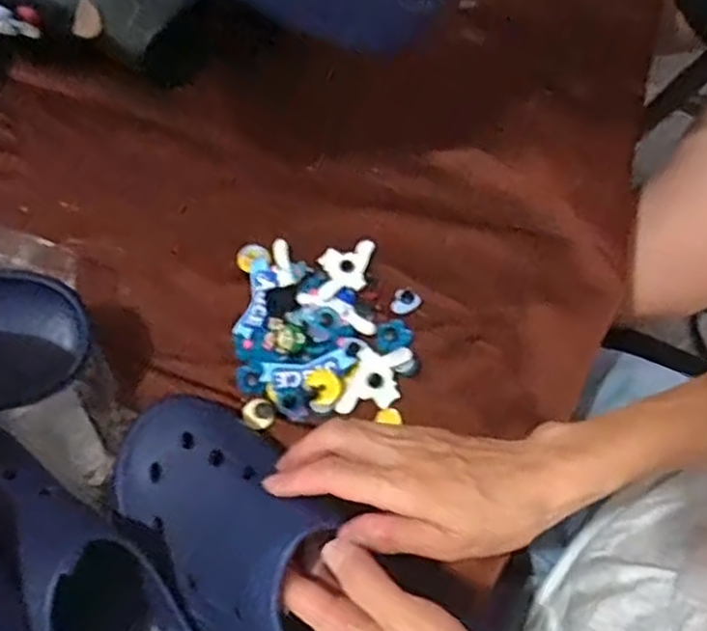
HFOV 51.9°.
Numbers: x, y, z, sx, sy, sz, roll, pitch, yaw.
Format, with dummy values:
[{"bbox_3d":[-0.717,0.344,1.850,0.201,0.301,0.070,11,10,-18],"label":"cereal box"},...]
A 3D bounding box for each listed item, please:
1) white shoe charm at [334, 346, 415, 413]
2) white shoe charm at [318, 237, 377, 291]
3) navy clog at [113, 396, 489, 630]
[{"bbox_3d":[0.015,0.045,0.499,0.034,0.015,0.054,21,72,10],"label":"white shoe charm"},{"bbox_3d":[-0.006,-0.039,0.538,0.037,0.016,0.044,10,70,6],"label":"white shoe charm"},{"bbox_3d":[-0.041,0.144,0.423,0.255,0.084,0.103,39,76,22],"label":"navy clog"}]

